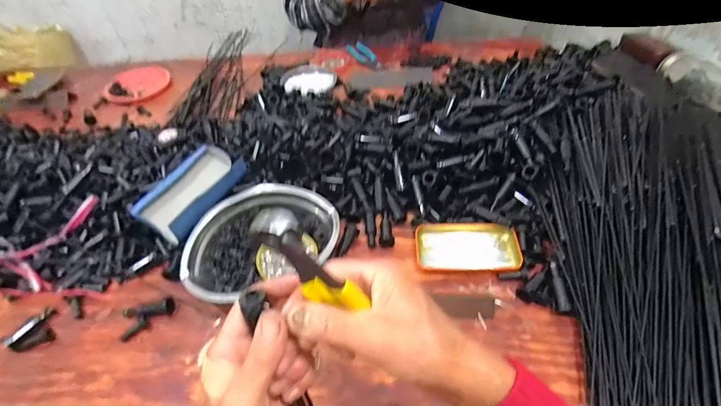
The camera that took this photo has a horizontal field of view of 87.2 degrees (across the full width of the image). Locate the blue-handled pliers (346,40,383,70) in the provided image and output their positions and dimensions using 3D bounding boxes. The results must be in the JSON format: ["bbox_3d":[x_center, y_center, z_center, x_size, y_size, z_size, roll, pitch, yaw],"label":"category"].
[{"bbox_3d":[0.009,-0.396,1.017,0.058,0.008,0.172,-19,48,-13],"label":"blue-handled pliers"}]

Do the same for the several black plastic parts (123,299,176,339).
[{"bbox_3d":[-0.287,0.154,0.512,0.066,0.029,0.036,-17,47,-10],"label":"several black plastic parts"}]

